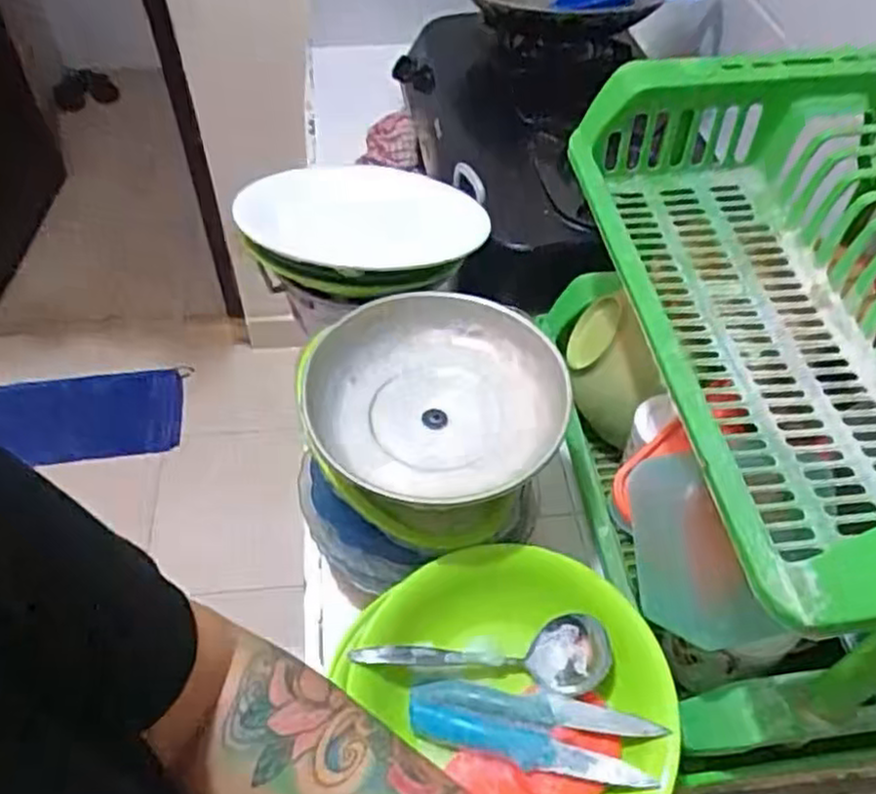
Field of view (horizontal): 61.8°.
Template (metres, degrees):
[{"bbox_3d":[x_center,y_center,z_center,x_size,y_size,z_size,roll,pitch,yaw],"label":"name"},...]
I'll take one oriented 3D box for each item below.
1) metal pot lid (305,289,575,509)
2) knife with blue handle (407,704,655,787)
[{"bbox_3d":[0.000,-0.005,0.592,0.207,0.049,0.179,-3,51,-4],"label":"metal pot lid"},{"bbox_3d":[0.061,0.242,0.504,0.164,0.022,0.024,14,52,9],"label":"knife with blue handle"}]

